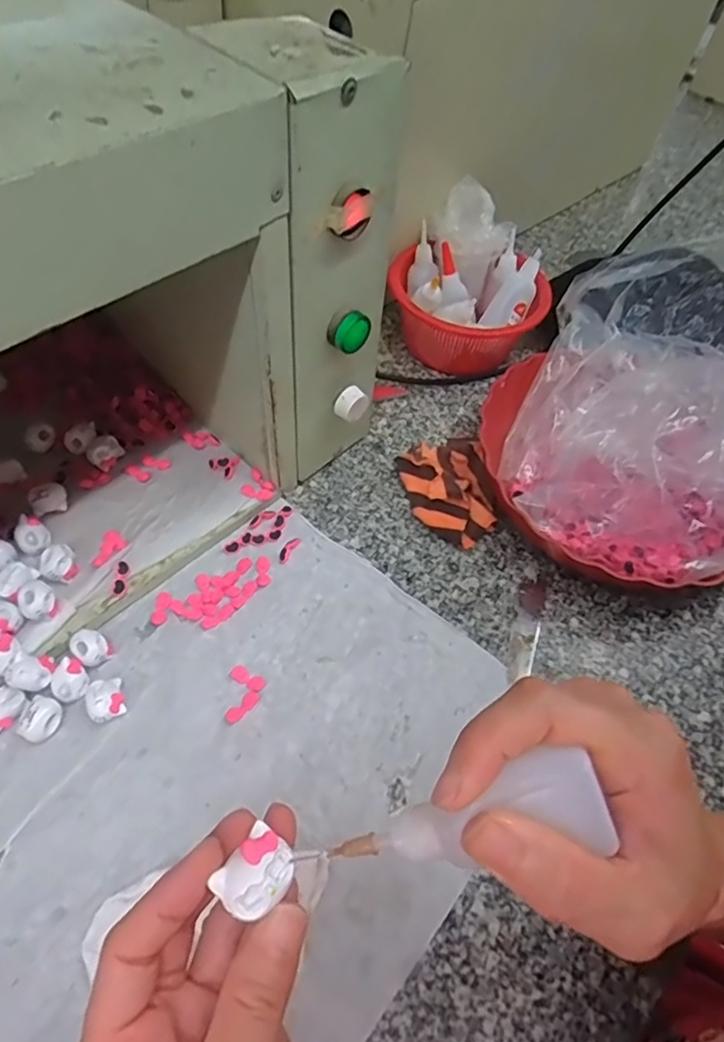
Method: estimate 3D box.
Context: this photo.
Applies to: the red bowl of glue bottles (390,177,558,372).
[{"bbox_3d":[0.103,-0.219,0.573,0.140,0.119,0.128,3,55,-4],"label":"red bowl of glue bottles"}]

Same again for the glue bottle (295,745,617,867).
[{"bbox_3d":[0.027,0.097,0.185,0.093,0.018,0.025,-27,55,16],"label":"glue bottle"}]

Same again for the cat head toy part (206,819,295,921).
[{"bbox_3d":[-0.035,0.116,0.198,0.020,0.007,0.023,39,61,21],"label":"cat head toy part"}]

